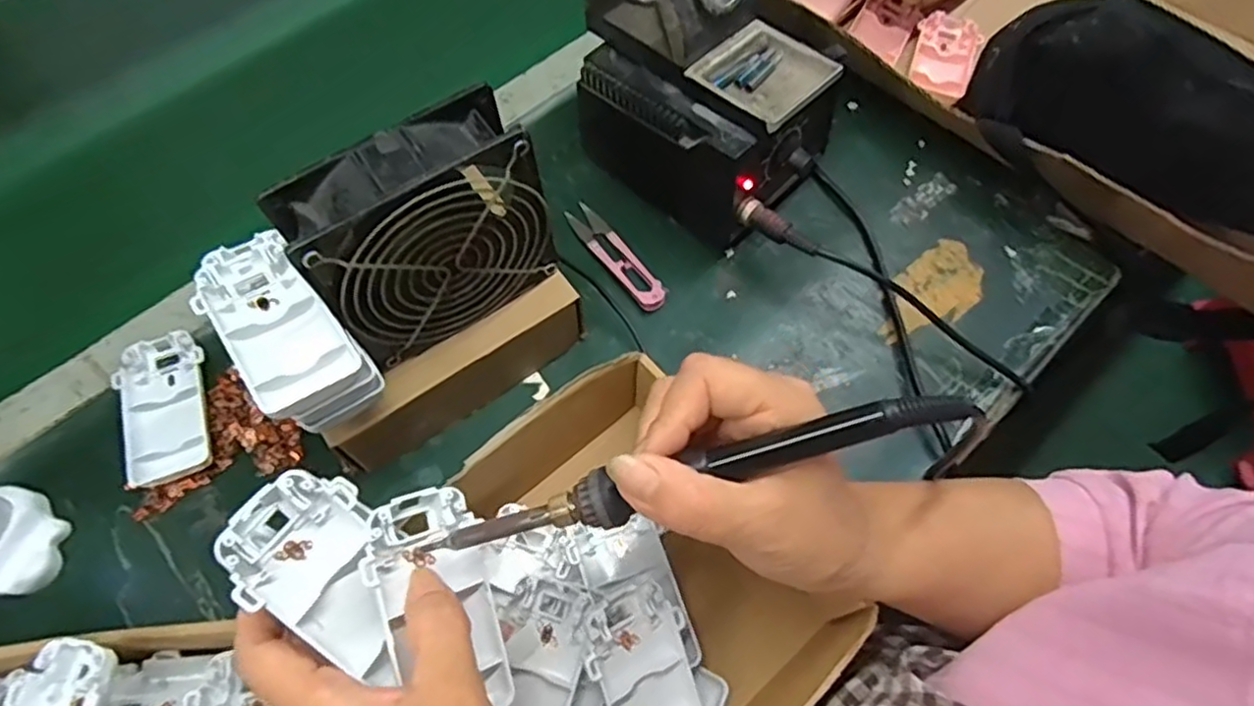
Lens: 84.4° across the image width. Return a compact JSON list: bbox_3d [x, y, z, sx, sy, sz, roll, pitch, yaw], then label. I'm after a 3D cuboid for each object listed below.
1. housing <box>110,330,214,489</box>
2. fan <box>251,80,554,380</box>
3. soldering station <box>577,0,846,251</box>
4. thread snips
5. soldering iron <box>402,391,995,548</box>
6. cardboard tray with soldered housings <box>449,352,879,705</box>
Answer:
[{"bbox_3d":[-0.282,0.032,0.424,0.047,0.018,0.100,-22,65,-11],"label":"housing"},{"bbox_3d":[-0.102,-0.060,0.359,0.118,0.114,0.043,-32,67,-15],"label":"fan"},{"bbox_3d":[0.046,-0.184,0.461,0.172,0.159,0.116,35,68,16],"label":"soldering station"},{"bbox_3d":[-0.008,-0.070,0.487,0.023,0.012,0.103,-33,68,-16],"label":"thread snips"},{"bbox_3d":[0.025,0.045,0.255,0.199,0.013,0.018,-17,63,8],"label":"soldering iron"},{"bbox_3d":[-0.008,0.127,0.353,0.183,0.072,0.201,-35,68,-16],"label":"cardboard tray with soldered housings"}]

